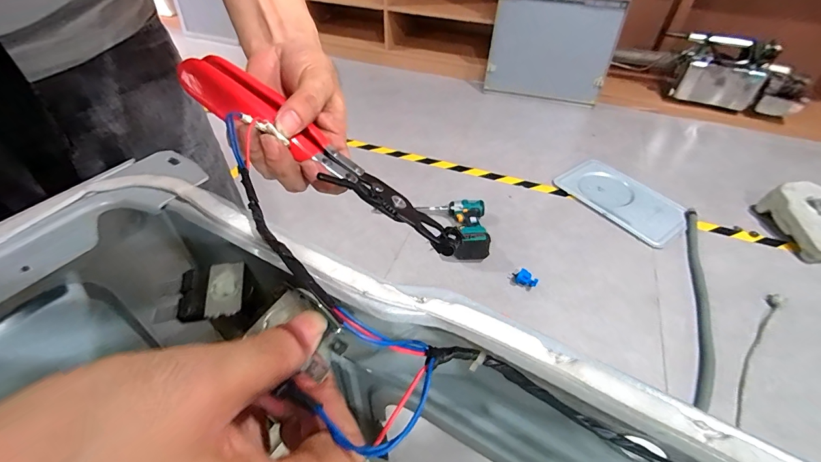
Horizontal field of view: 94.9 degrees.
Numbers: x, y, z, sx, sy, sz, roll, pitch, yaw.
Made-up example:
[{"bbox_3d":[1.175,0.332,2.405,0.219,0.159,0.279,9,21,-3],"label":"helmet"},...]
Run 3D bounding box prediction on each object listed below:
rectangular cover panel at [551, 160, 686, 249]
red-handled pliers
[{"bbox_3d":[0.797,-0.123,1.444,0.273,0.033,0.470,-23,50,-22],"label":"rectangular cover panel"},{"bbox_3d":[-0.058,-0.048,0.269,0.221,0.023,0.028,36,48,-10],"label":"red-handled pliers"}]

